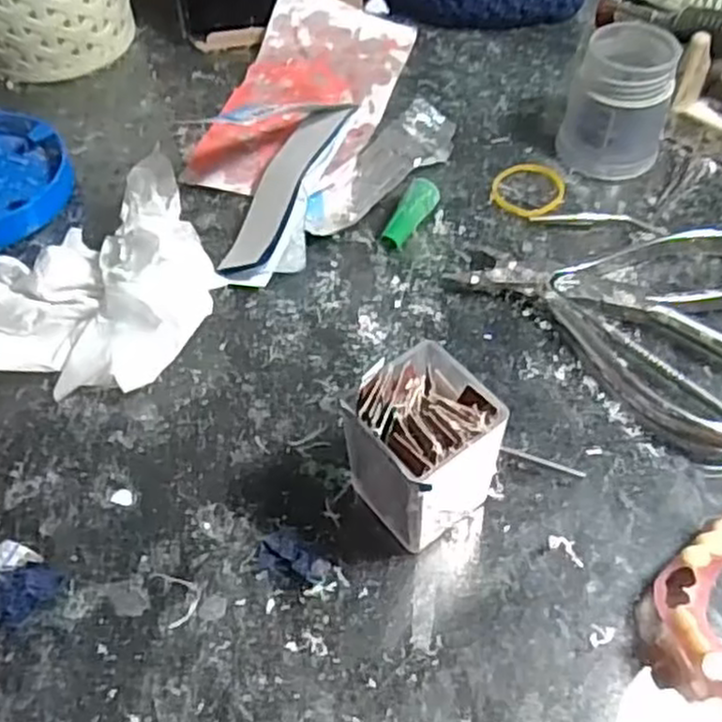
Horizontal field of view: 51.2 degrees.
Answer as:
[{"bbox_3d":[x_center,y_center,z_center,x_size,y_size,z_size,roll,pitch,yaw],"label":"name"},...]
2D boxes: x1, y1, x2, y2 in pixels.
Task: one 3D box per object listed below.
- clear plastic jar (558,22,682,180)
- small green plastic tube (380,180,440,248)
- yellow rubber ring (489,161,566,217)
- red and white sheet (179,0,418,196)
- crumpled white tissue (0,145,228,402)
[{"bbox_3d":[0.112,-0.110,0.324,0.040,0.049,0.039,-1,53,1],"label":"clear plastic jar"},{"bbox_3d":[0.020,-0.061,0.309,0.011,0.008,0.033,27,71,20],"label":"small green plastic tube"},{"bbox_3d":[0.073,-0.077,0.328,0.032,0.004,0.035,-1,53,1],"label":"yellow rubber ring"},{"bbox_3d":[-0.026,-0.131,0.359,0.074,0.022,0.138,12,54,10],"label":"red and white sheet"},{"bbox_3d":[-0.100,-0.033,0.277,0.090,0.038,0.090,2,53,3],"label":"crumpled white tissue"}]

